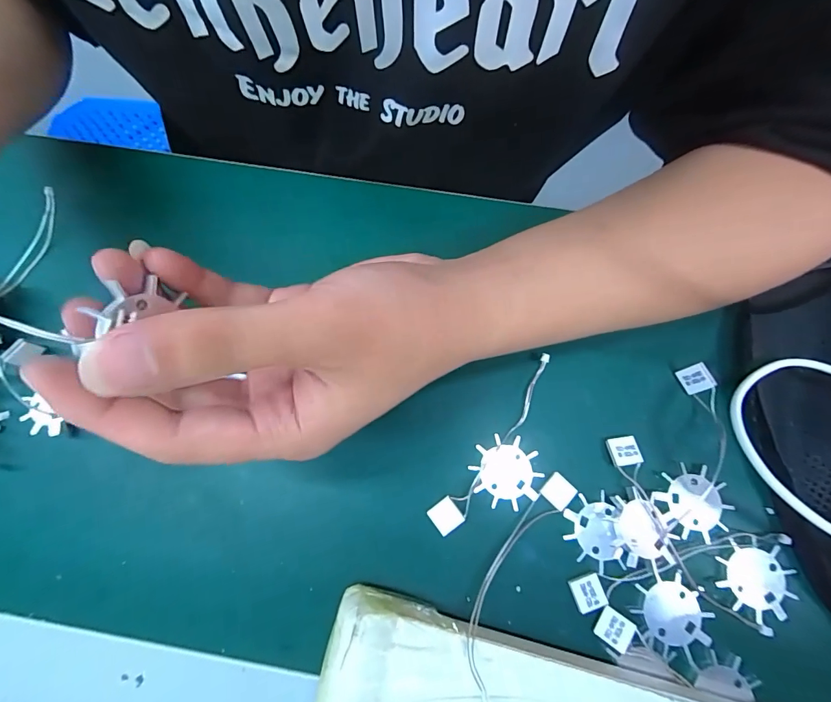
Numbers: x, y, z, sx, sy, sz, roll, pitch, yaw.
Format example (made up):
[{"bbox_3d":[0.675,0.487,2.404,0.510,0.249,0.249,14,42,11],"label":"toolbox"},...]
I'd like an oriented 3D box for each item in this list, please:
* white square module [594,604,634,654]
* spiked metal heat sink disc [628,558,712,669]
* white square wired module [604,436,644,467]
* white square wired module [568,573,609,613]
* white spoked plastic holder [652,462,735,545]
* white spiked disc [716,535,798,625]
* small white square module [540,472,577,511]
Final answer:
[{"bbox_3d":[0.103,0.143,0.205,0.015,0.006,0.016,31,76,8],"label":"white square module"},{"bbox_3d":[0.134,0.136,0.206,0.038,0.008,0.038,0,74,0],"label":"spiked metal heat sink disc"},{"bbox_3d":[0.121,0.058,0.231,0.016,0.006,0.016,-8,74,-2],"label":"white square wired module"},{"bbox_3d":[0.092,0.128,0.210,0.016,0.004,0.017,-18,75,-5],"label":"white square wired module"},{"bbox_3d":[0.155,0.085,0.221,0.037,0.004,0.038,0,74,0],"label":"white spoked plastic holder"},{"bbox_3d":[0.181,0.120,0.211,0.036,0.004,0.037,0,74,0],"label":"white spiked disc"},{"bbox_3d":[0.081,0.079,0.224,0.015,0.004,0.016,41,78,11],"label":"small white square module"}]

